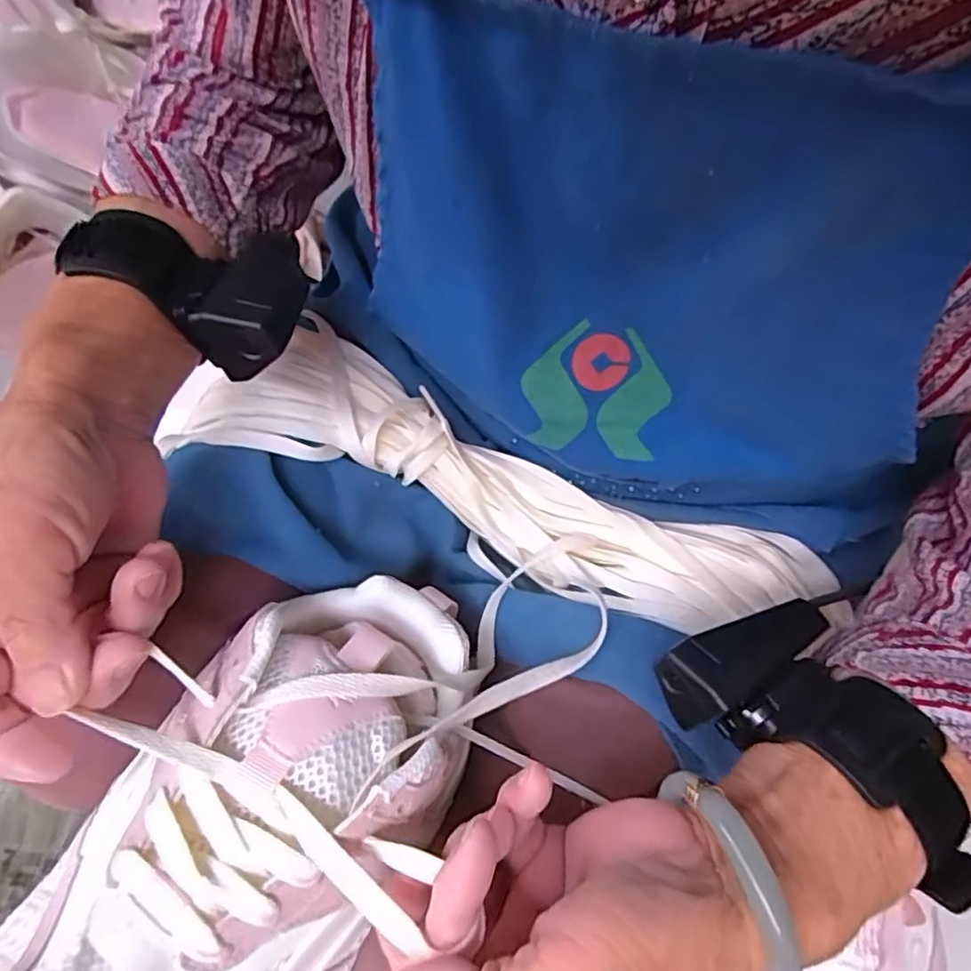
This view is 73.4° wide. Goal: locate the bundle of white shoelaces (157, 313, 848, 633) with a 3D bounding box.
[{"bbox_3d":[0.020,-0.001,0.333,0.306,0.049,0.089,18,68,4],"label":"bundle of white shoelaces"}]

